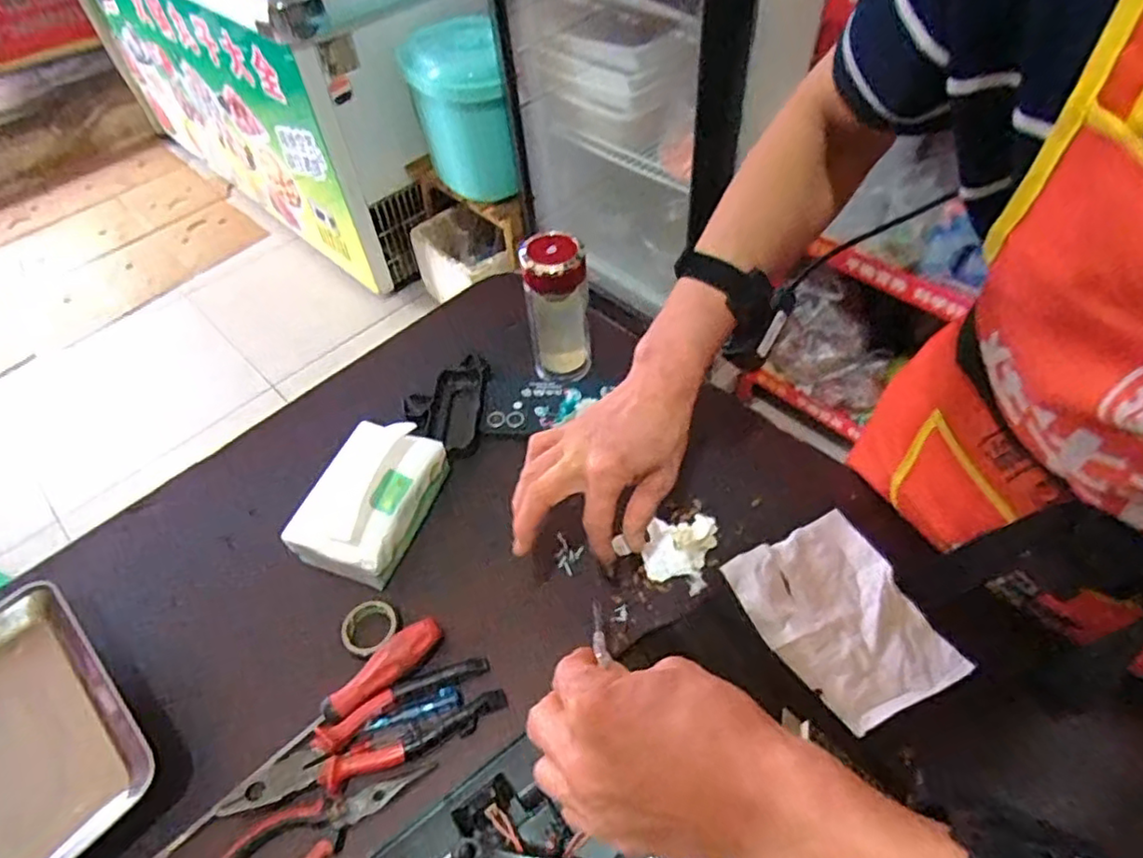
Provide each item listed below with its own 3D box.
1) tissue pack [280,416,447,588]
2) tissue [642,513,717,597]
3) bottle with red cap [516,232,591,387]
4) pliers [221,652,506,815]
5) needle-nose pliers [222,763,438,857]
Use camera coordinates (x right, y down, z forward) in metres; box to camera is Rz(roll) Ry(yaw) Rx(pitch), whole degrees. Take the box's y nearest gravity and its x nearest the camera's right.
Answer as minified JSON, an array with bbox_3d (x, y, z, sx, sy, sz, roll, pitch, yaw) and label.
[{"bbox_3d":[-0.193,0.065,0.607,0.097,0.066,0.138,12,53,14],"label":"tissue pack"},{"bbox_3d":[0.100,0.111,0.584,0.060,0.017,0.070,7,52,10],"label":"tissue"},{"bbox_3d":[-0.014,-0.128,0.680,0.066,0.153,0.068,-4,51,1],"label":"bottle with red cap"},{"bbox_3d":[-0.158,0.243,0.500,0.206,0.022,0.052,-22,53,-13],"label":"pliers"},{"bbox_3d":[-0.176,0.292,0.466,0.153,0.011,0.047,-21,53,-13],"label":"needle-nose pliers"}]

